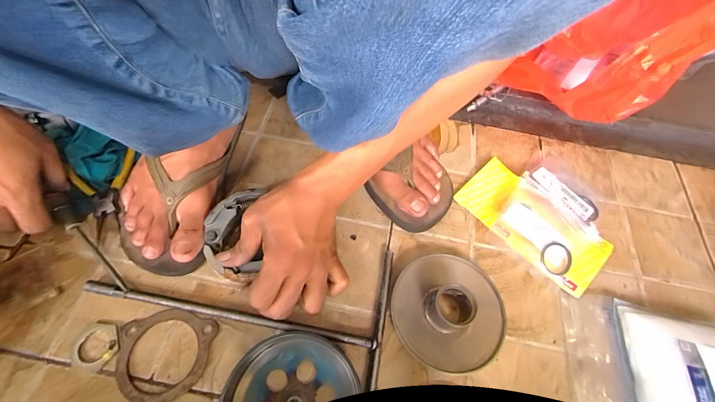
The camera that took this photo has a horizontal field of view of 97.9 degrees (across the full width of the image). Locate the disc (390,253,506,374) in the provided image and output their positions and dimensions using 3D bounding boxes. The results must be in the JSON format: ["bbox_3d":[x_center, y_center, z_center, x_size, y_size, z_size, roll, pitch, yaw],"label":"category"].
[{"bbox_3d":[0.096,0.110,0.321,0.114,0.036,0.111,2,61,-3],"label":"disc"}]

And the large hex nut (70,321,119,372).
[{"bbox_3d":[-0.250,0.139,0.297,0.041,0.004,0.042,40,66,17],"label":"large hex nut"}]

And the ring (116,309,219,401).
[{"bbox_3d":[-0.188,0.151,0.296,0.088,0.004,0.089,2,61,-3],"label":"ring"}]

